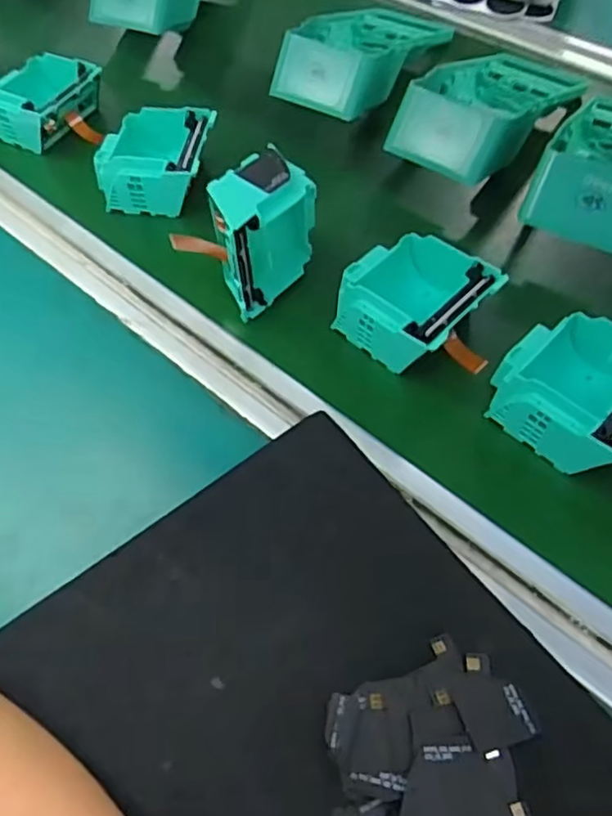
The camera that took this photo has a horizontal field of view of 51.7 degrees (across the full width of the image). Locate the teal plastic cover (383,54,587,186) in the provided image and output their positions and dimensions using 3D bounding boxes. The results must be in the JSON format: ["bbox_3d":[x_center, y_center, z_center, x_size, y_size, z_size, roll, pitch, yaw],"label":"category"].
[{"bbox_3d":[0.138,-0.239,0.481,0.098,0.045,0.182,33,60,22],"label":"teal plastic cover"}]

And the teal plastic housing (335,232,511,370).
[{"bbox_3d":[0.066,-0.062,0.370,0.087,0.040,0.071,36,62,23],"label":"teal plastic housing"}]

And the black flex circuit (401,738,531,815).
[{"bbox_3d":[0.060,0.145,0.242,0.047,0.005,0.030,0,54,0],"label":"black flex circuit"}]

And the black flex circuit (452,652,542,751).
[{"bbox_3d":[0.075,0.120,0.259,0.027,0.004,0.035,-17,56,-12],"label":"black flex circuit"}]

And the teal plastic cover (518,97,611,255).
[{"bbox_3d":[0.219,-0.180,0.441,0.084,0.045,0.184,26,58,17],"label":"teal plastic cover"}]

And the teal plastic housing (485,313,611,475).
[{"bbox_3d":[0.147,-0.011,0.336,0.076,0.036,0.080,-37,62,-24],"label":"teal plastic housing"}]

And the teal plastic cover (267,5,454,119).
[{"bbox_3d":[0.046,-0.299,0.527,0.090,0.047,0.172,27,58,18],"label":"teal plastic cover"}]

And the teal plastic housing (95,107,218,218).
[{"bbox_3d":[-0.110,-0.180,0.462,0.079,0.039,0.076,7,54,4],"label":"teal plastic housing"}]

